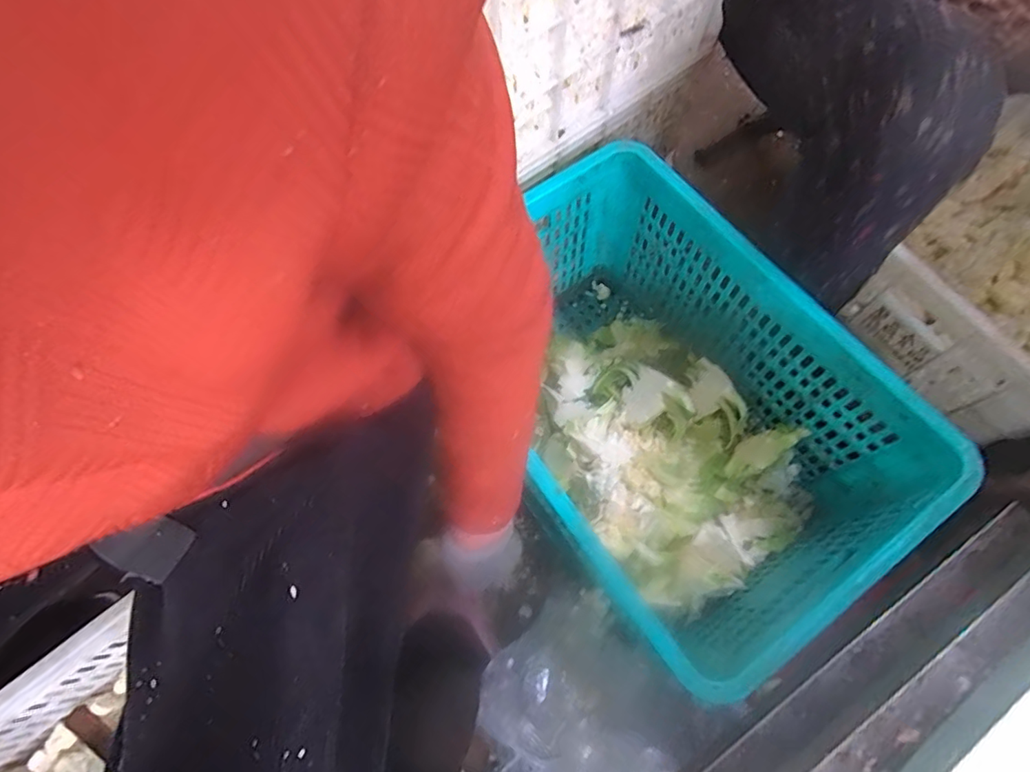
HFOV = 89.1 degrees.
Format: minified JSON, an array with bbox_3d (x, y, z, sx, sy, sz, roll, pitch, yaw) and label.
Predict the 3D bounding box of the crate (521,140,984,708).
[{"bbox_3d":[0.158,0.030,0.648,0.352,0.269,0.505,-37,72,-11],"label":"crate"}]

